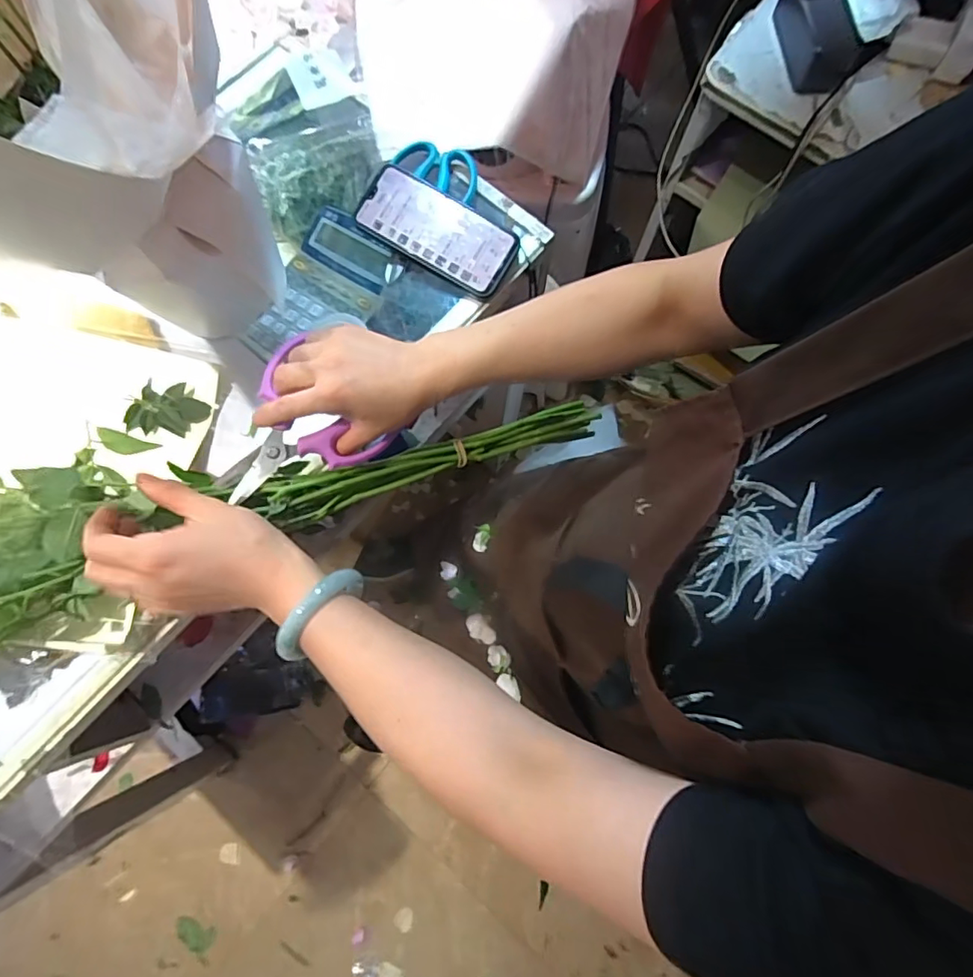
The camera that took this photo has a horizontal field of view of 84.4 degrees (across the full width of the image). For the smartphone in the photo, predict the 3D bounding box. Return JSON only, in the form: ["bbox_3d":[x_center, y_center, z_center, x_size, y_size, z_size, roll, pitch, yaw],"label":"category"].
[{"bbox_3d":[-0.049,-0.258,0.533,0.155,0.007,0.075,30,86,1],"label":"smartphone"}]

